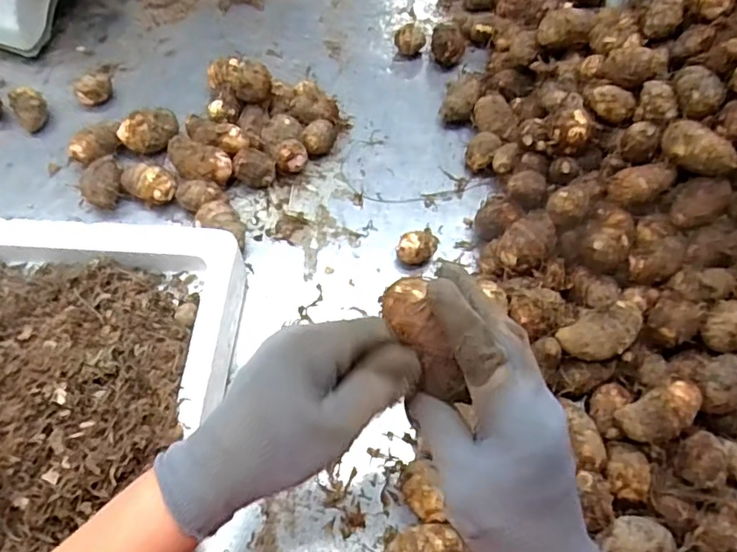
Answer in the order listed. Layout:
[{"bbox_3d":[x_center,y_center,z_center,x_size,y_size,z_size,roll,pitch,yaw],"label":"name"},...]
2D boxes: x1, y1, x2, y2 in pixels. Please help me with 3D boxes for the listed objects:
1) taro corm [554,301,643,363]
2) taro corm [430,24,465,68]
[{"bbox_3d":[0.212,0.055,0.508,0.077,0.039,0.042,-26,63,-17],"label":"taro corm"},{"bbox_3d":[0.108,-0.315,0.759,0.044,0.041,0.050,4,58,1],"label":"taro corm"}]

